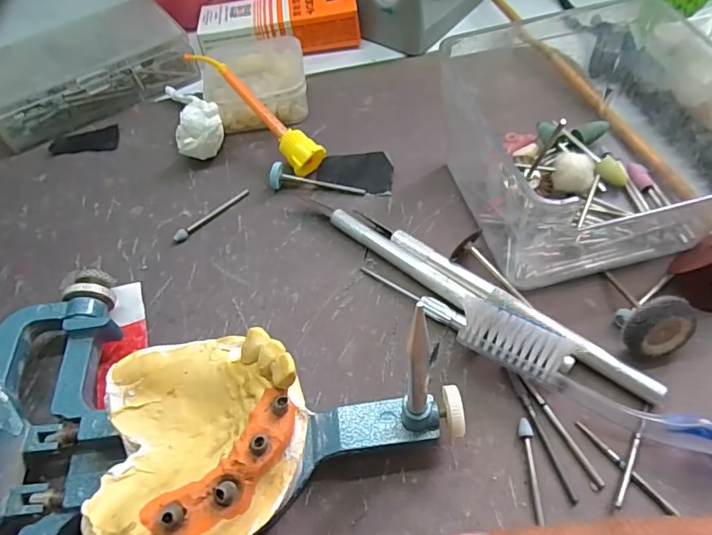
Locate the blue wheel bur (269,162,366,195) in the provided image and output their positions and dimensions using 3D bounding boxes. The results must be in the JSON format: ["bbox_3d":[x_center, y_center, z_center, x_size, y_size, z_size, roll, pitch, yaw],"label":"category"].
[{"bbox_3d":[-0.019,-0.043,0.235,0.045,0.013,0.009,1,55,7],"label":"blue wheel bur"}]

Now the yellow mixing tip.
[{"bbox_3d":[-0.051,-0.082,0.247,0.017,0.015,0.088,-40,77,-19],"label":"yellow mixing tip"}]

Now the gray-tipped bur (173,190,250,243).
[{"bbox_3d":[-0.069,-0.026,0.233,0.005,0.005,0.042,36,66,26],"label":"gray-tipped bur"}]

